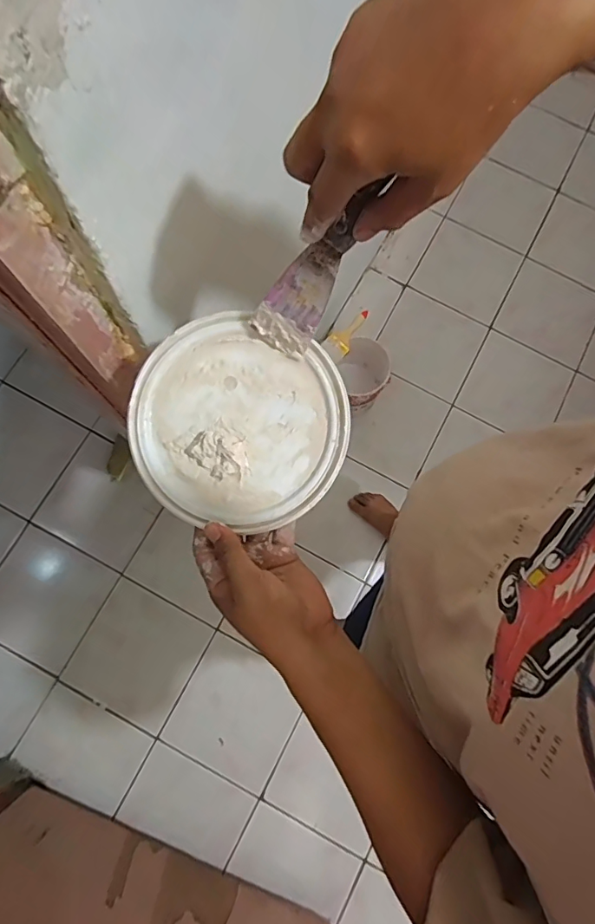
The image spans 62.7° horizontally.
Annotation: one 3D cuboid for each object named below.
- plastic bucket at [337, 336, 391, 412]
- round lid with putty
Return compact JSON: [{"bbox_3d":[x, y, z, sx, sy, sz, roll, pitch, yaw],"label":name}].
[{"bbox_3d":[0.177,-0.246,1.398,0.163,0.170,0.175,1,77,-4],"label":"plastic bucket"},{"bbox_3d":[-0.050,-0.029,0.406,0.175,0.011,0.164,0,89,3],"label":"round lid with putty"}]

